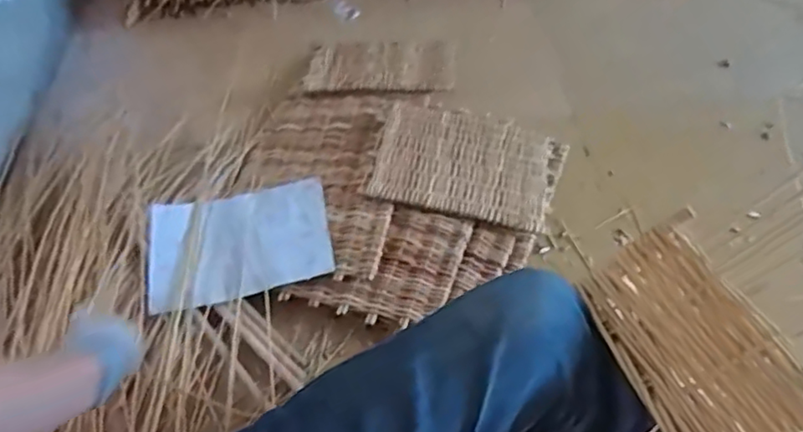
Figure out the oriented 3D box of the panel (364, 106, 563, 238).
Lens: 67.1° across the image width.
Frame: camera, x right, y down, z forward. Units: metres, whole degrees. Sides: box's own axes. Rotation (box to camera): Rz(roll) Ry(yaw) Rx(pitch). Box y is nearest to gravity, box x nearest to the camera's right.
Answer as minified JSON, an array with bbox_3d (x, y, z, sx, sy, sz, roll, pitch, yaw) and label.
[{"bbox_3d":[0.134,-0.111,1.185,0.352,0.024,0.283,13,55,1],"label":"panel"}]

